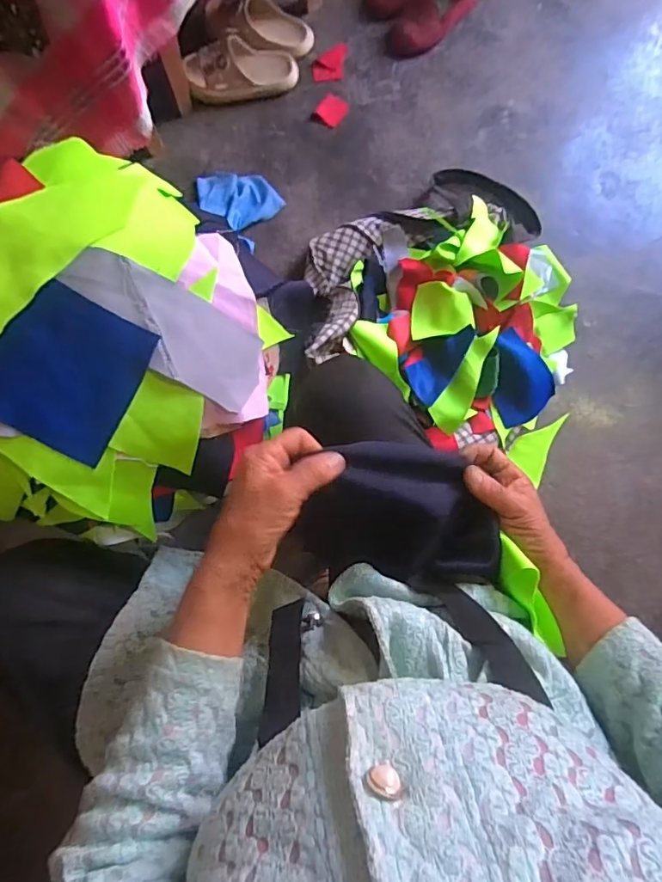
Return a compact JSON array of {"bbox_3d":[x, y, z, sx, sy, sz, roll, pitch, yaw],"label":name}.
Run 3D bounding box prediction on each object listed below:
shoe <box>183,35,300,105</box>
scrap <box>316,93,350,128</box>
[{"bbox_3d":[-0.167,-0.693,0.946,0.209,0.063,0.097,-4,83,-4],"label":"shoe"},{"bbox_3d":[0.002,-0.638,0.984,0.051,0.009,0.053,32,87,3],"label":"scrap"}]

